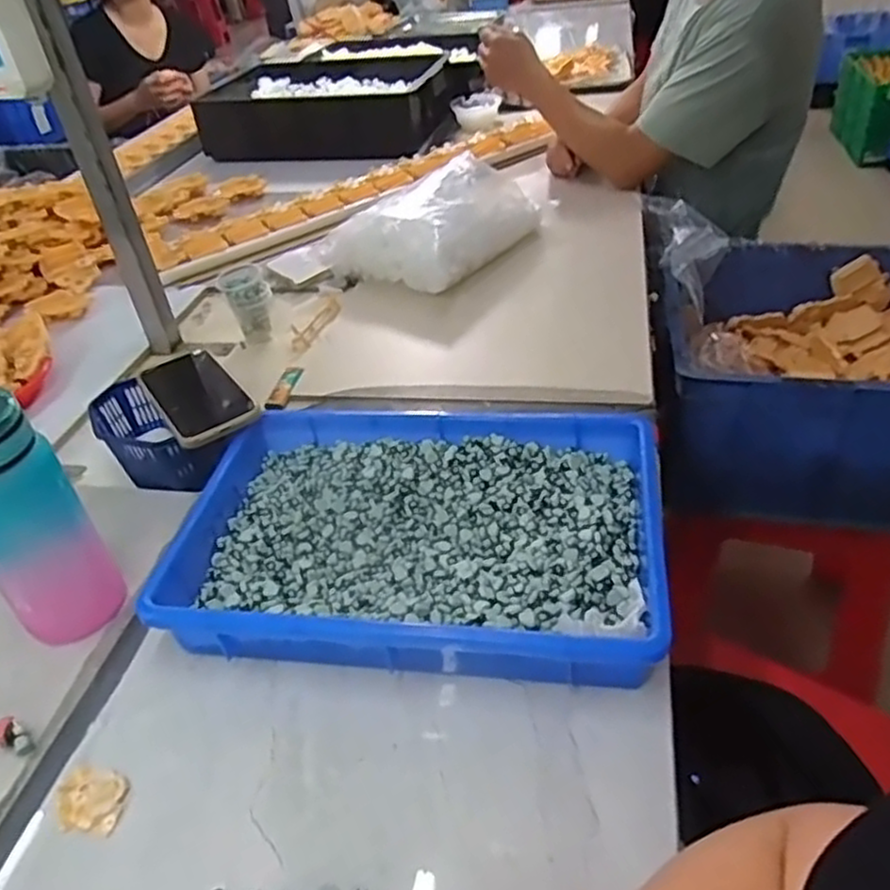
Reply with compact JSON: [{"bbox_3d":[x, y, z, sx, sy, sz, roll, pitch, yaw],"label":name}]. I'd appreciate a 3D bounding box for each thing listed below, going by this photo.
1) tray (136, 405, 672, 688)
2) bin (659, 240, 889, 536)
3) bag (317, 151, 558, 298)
[{"bbox_3d":[-0.021,0.069,0.600,0.370,0.064,0.253,2,40,10],"label":"tray"},{"bbox_3d":[0.591,-0.099,1.050,0.509,0.222,0.426,8,40,13],"label":"bin"},{"bbox_3d":[-0.010,-0.337,1.080,0.212,0.086,0.290,23,45,29],"label":"bag"}]

